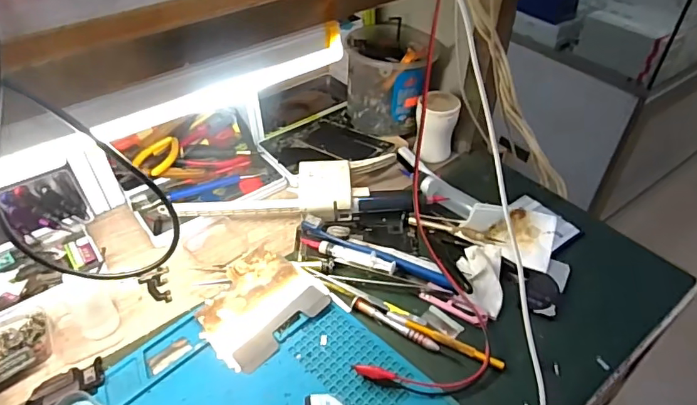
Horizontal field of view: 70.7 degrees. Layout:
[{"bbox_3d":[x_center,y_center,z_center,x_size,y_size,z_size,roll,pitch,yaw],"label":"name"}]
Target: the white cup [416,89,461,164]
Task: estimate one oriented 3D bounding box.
[{"bbox_3d":[0.115,-0.096,0.649,0.051,0.085,0.060,9,42,10],"label":"white cup"}]

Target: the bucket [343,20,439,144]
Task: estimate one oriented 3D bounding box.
[{"bbox_3d":[0.054,-0.171,0.685,0.108,0.118,0.105,0,43,0],"label":"bucket"}]

